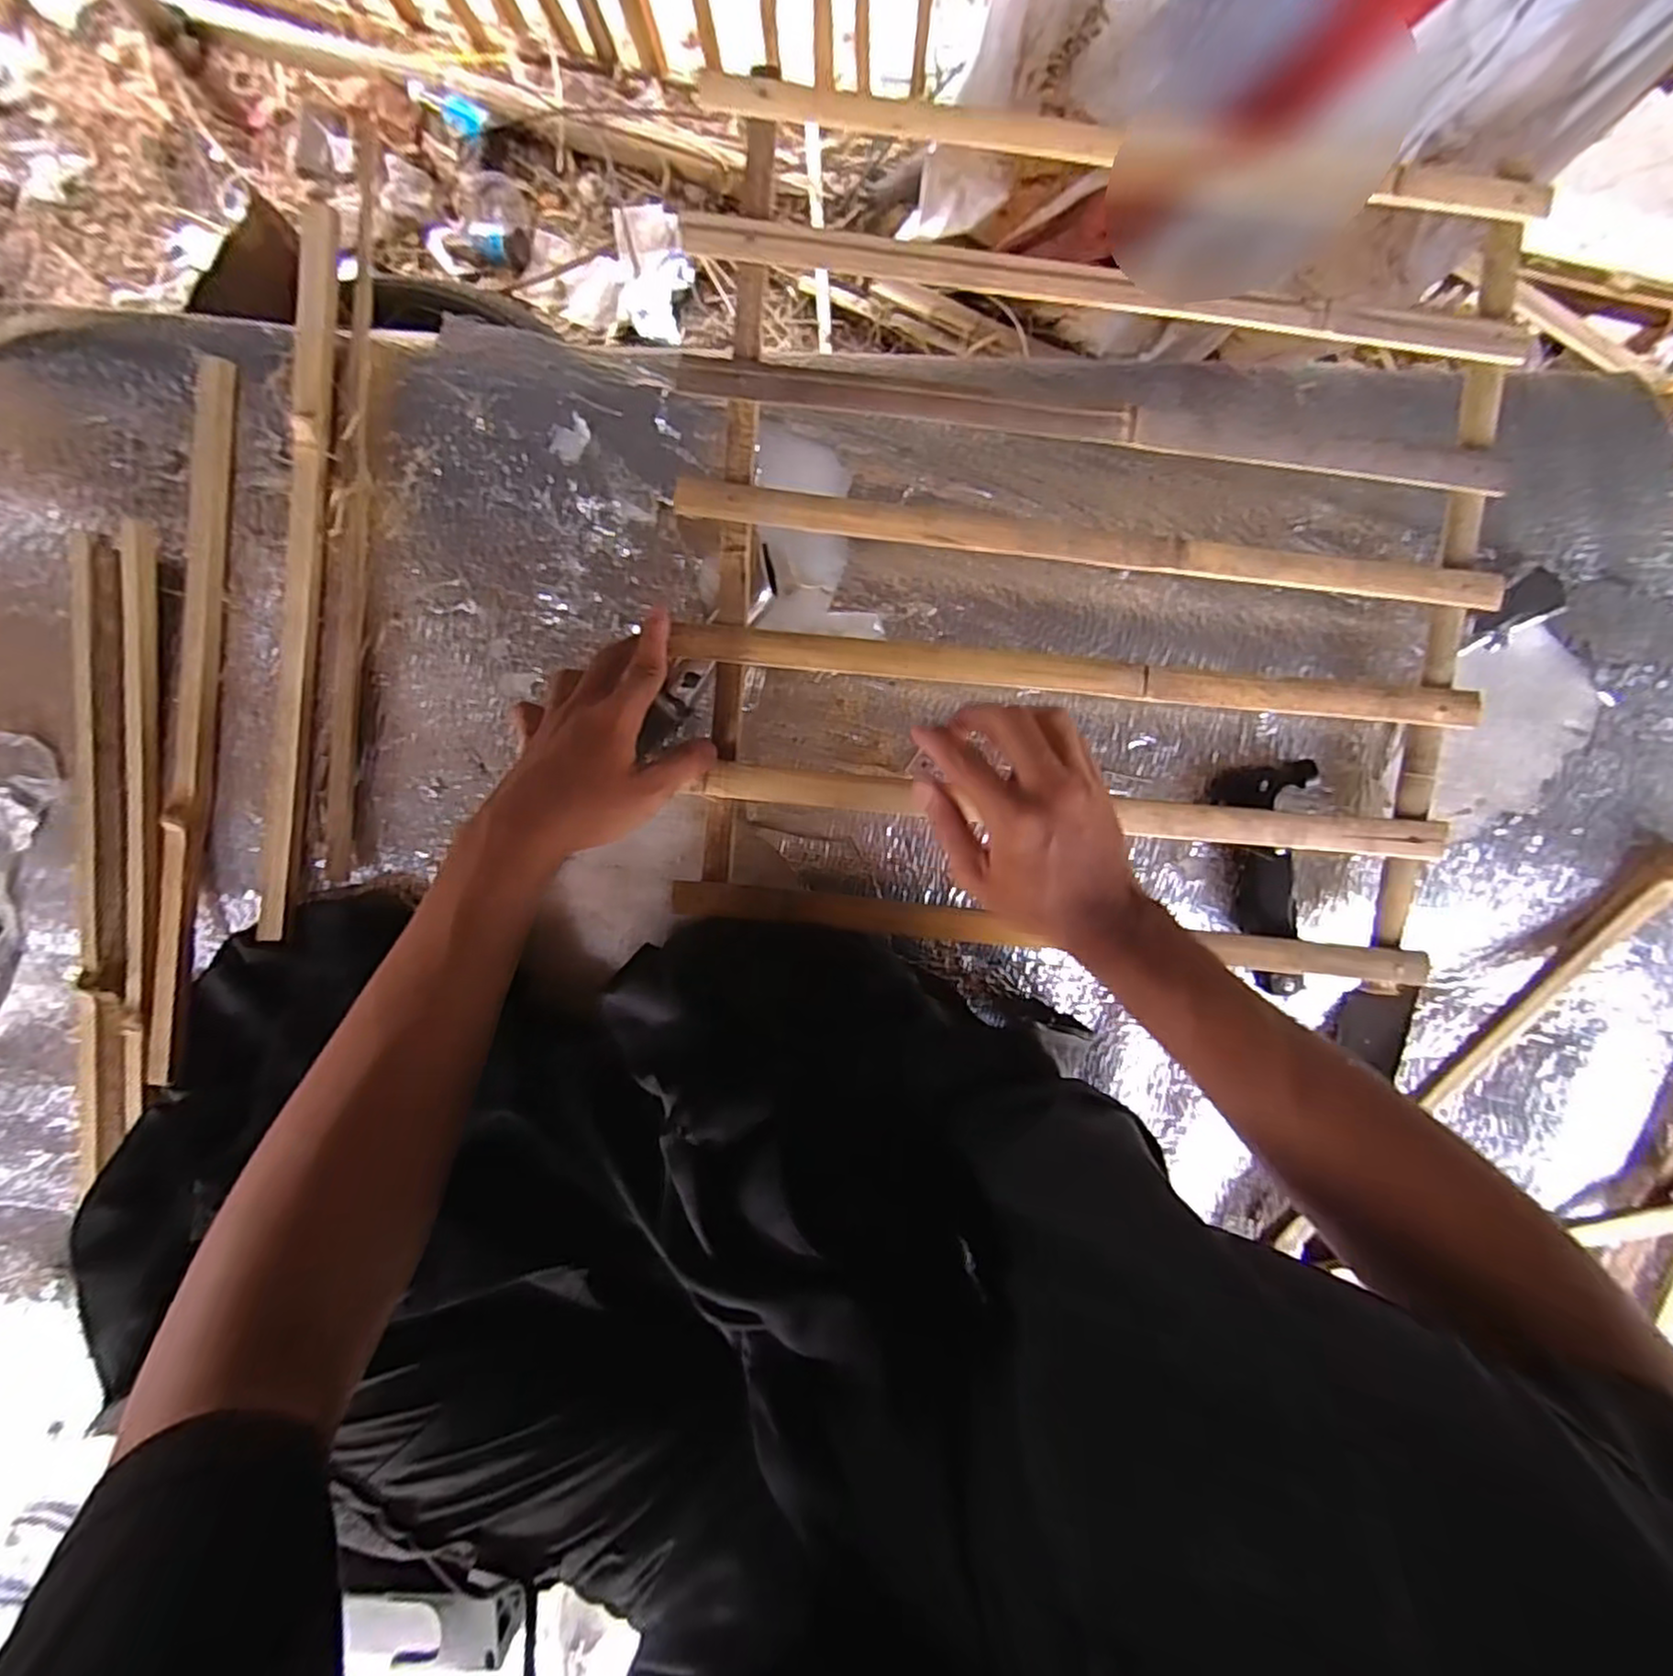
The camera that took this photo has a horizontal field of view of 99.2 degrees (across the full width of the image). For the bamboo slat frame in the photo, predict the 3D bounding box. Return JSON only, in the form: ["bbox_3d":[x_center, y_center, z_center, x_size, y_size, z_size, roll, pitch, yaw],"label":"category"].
[{"bbox_3d":[0.165,-0.179,0.457,0.547,0.071,0.506,6,90,2],"label":"bamboo slat frame"}]

